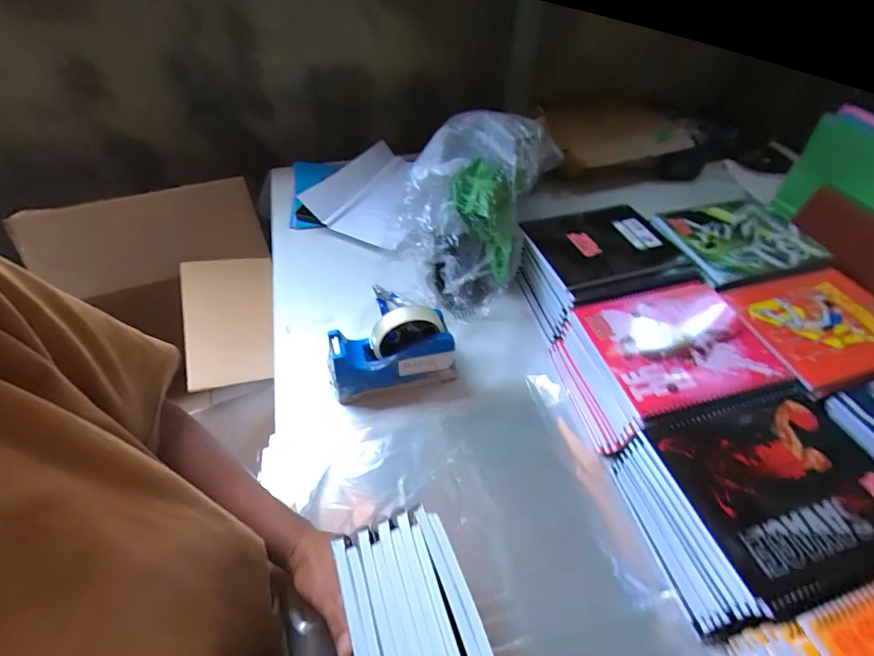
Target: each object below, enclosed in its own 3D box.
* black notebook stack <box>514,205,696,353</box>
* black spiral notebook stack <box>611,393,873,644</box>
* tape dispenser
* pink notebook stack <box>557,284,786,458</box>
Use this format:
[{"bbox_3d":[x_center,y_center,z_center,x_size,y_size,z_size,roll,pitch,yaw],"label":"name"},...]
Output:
[{"bbox_3d":[0.243,-0.081,0.610,0.206,0.104,0.173,-10,50,-9],"label":"black notebook stack"},{"bbox_3d":[0.318,0.172,0.401,0.203,0.099,0.169,-11,50,-9],"label":"black spiral notebook stack"},{"bbox_3d":[-0.055,0.029,0.500,0.153,0.121,0.062,-11,50,-10],"label":"tape dispenser"},{"bbox_3d":[0.268,0.042,0.500,0.185,0.109,0.156,-13,50,-11],"label":"pink notebook stack"}]

